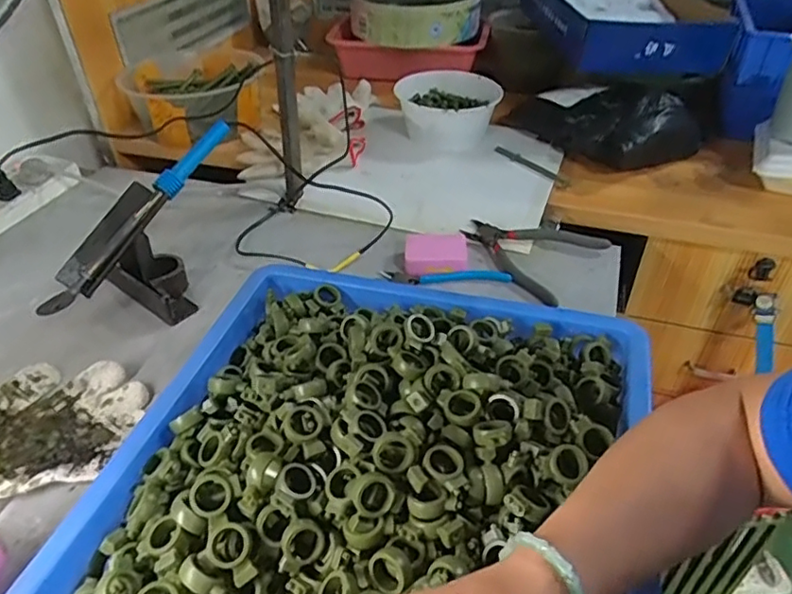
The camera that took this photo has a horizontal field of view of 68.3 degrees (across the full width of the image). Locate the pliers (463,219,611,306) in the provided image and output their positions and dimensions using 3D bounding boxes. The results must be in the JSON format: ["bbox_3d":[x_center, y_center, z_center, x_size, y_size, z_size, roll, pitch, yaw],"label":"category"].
[{"bbox_3d":[0.166,-0.066,0.743,0.164,0.027,0.137,30,49,32],"label":"pliers"}]

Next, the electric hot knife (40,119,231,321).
[{"bbox_3d":[-0.281,-0.091,0.649,0.028,0.027,0.285,21,65,24],"label":"electric hot knife"}]

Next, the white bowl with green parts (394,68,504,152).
[{"bbox_3d":[0.084,-0.322,1.001,0.171,0.078,0.167,0,40,0],"label":"white bowl with green parts"}]

